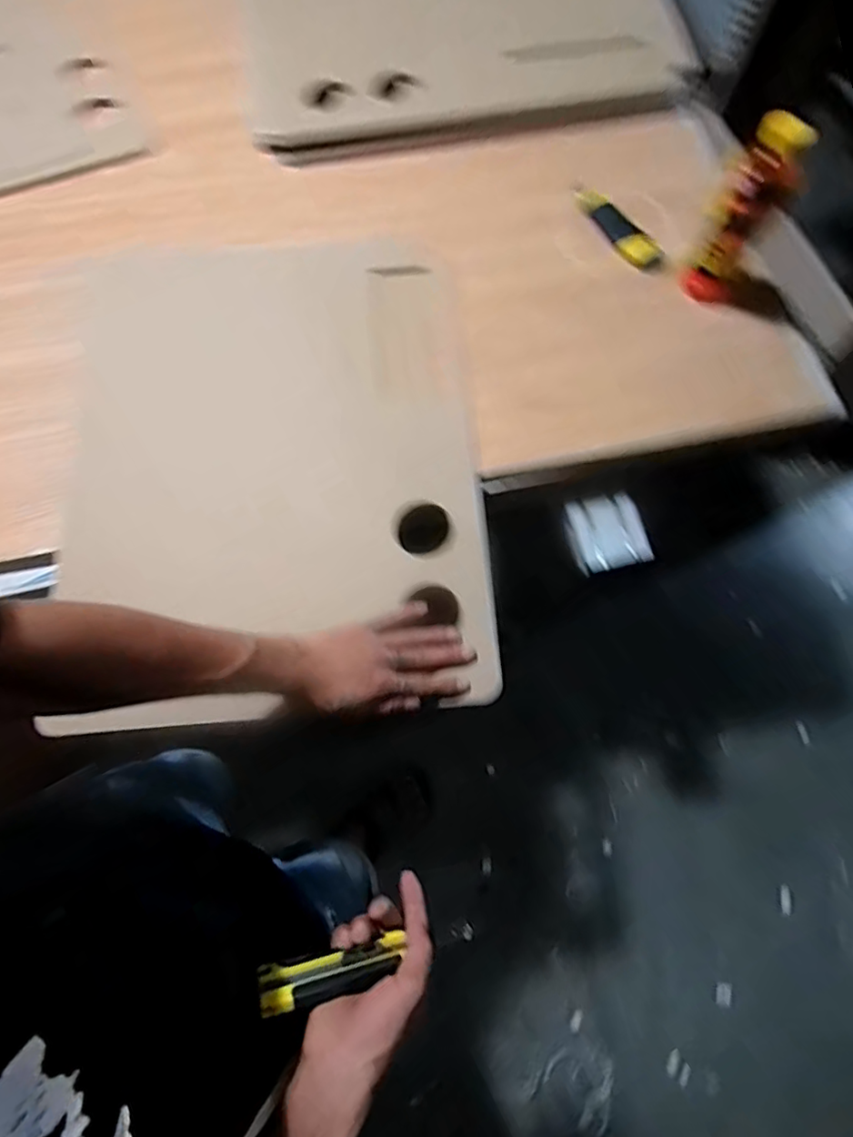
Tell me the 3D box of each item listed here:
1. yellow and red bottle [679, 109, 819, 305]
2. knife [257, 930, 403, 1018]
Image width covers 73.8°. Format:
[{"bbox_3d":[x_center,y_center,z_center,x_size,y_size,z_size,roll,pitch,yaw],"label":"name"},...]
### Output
[{"bbox_3d":[0.351,-0.393,0.641,0.071,0.200,0.055,31,73,10],"label":"yellow and red bottle"},{"bbox_3d":[-0.075,0.320,0.450,0.109,0.026,0.030,-7,70,-17],"label":"knife"}]

